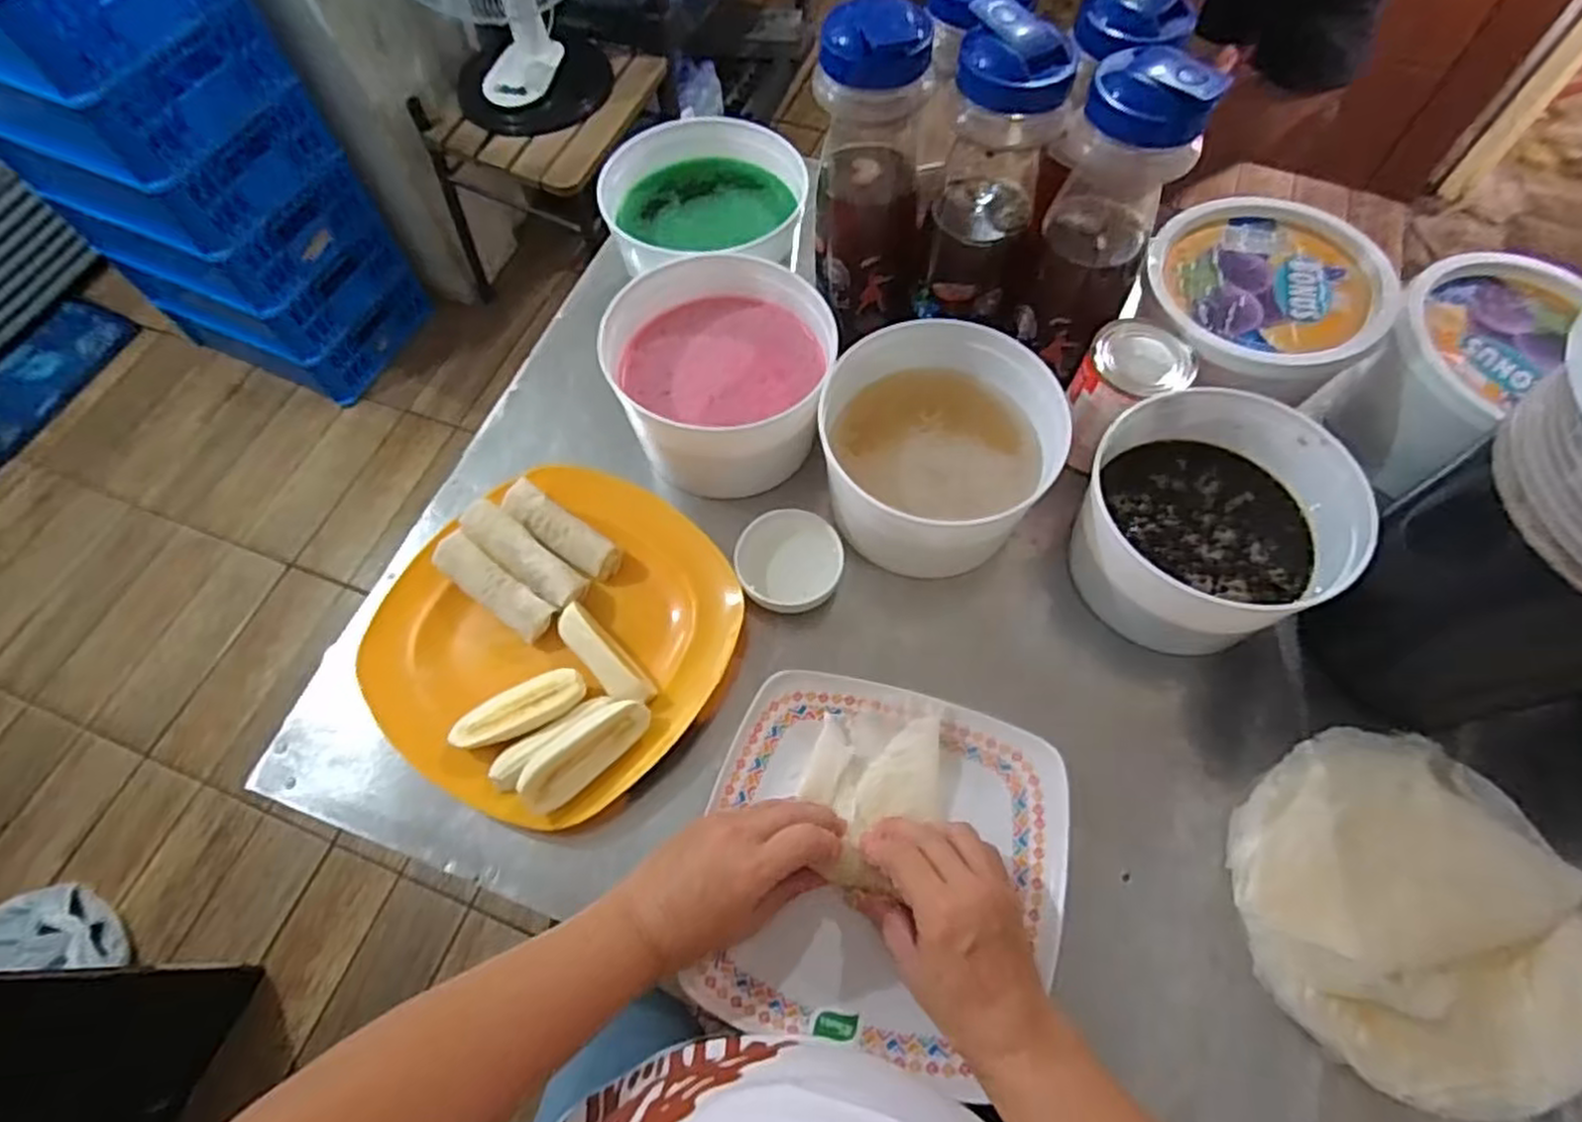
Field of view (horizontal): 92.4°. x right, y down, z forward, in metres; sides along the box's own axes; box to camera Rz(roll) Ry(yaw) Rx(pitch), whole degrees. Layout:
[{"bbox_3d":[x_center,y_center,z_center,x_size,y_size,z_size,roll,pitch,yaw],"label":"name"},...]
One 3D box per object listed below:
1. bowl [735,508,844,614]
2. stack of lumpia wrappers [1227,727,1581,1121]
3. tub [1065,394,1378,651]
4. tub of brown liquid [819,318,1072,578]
[{"bbox_3d":[-0.001,0.002,0.563,0.076,0.023,0.076,0,64,1],"label":"bowl"},{"bbox_3d":[0.375,0.201,0.460,0.186,0.042,0.212,37,70,17],"label":"stack of lumpia wrappers"},{"bbox_3d":[0.282,-0.024,0.540,0.171,0.114,0.157,0,64,1],"label":"tub"},{"bbox_3d":[0.106,-0.083,0.564,0.160,0.105,0.168,0,64,1],"label":"tub of brown liquid"}]

